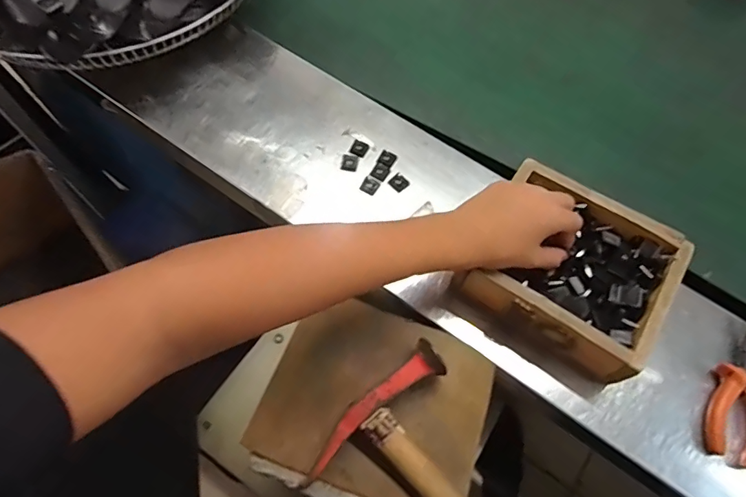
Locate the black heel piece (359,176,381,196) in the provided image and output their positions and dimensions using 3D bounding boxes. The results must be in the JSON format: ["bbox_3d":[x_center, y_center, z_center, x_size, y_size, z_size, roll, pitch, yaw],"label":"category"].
[{"bbox_3d":[-0.004,-0.070,0.532,0.018,0.004,0.020,29,66,12],"label":"black heel piece"}]

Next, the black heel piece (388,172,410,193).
[{"bbox_3d":[0.030,-0.074,0.535,0.020,0.004,0.019,40,68,16],"label":"black heel piece"}]

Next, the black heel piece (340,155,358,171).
[{"bbox_3d":[-0.027,-0.098,0.544,0.018,0.004,0.020,10,63,3],"label":"black heel piece"}]

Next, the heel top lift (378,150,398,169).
[{"bbox_3d":[0.017,-0.104,0.549,0.018,0.004,0.021,23,64,9],"label":"heel top lift"}]

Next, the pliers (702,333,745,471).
[{"bbox_3d":[0.347,0.127,0.447,0.046,0.025,0.149,22,64,9],"label":"pliers"}]

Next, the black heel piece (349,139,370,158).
[{"bbox_3d":[-0.016,-0.117,0.554,0.020,0.004,0.021,28,65,11],"label":"black heel piece"}]

